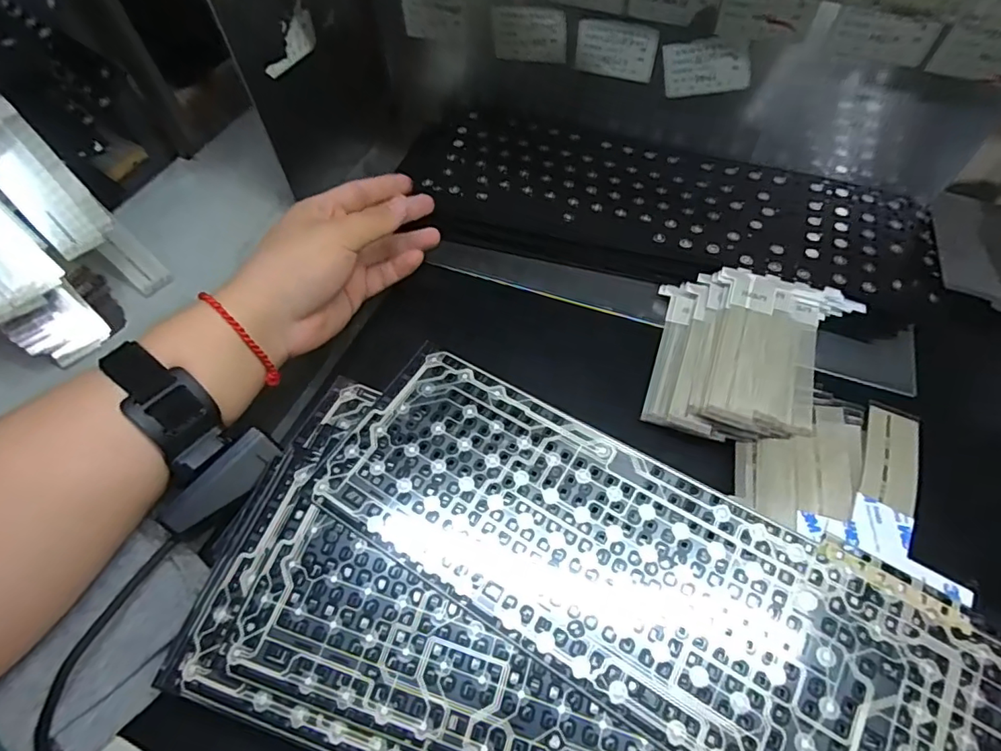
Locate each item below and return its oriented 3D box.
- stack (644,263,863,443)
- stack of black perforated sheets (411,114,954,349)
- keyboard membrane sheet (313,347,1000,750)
[{"bbox_3d":[0.163,-0.013,0.348,0.117,0.028,0.119,13,59,7],"label":"stack"},{"bbox_3d":[0.120,-0.132,0.410,0.392,0.015,0.151,17,59,10],"label":"stack of black perforated sheets"},{"bbox_3d":[0.079,0.103,0.265,0.356,0.005,0.119,29,66,18],"label":"keyboard membrane sheet"}]

